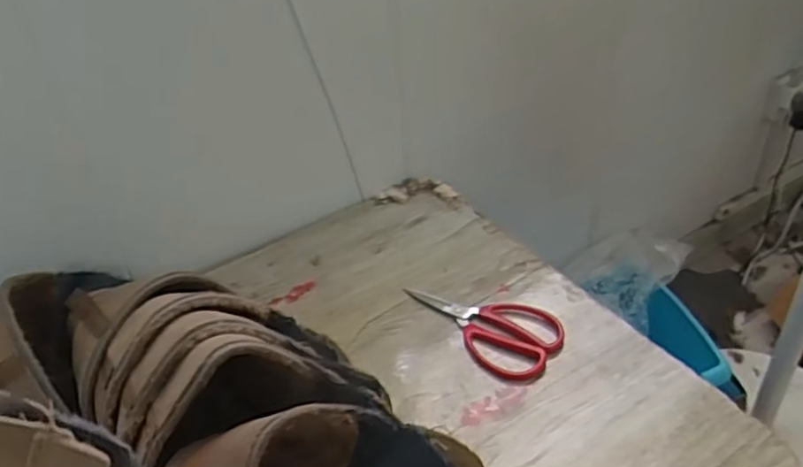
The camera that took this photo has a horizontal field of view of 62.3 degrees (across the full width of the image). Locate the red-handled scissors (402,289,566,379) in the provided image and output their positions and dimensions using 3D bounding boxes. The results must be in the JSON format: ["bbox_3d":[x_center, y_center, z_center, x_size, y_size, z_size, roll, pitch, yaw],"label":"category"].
[{"bbox_3d":[0.081,0.096,0.726,0.182,0.013,0.089,22,45,33],"label":"red-handled scissors"}]

